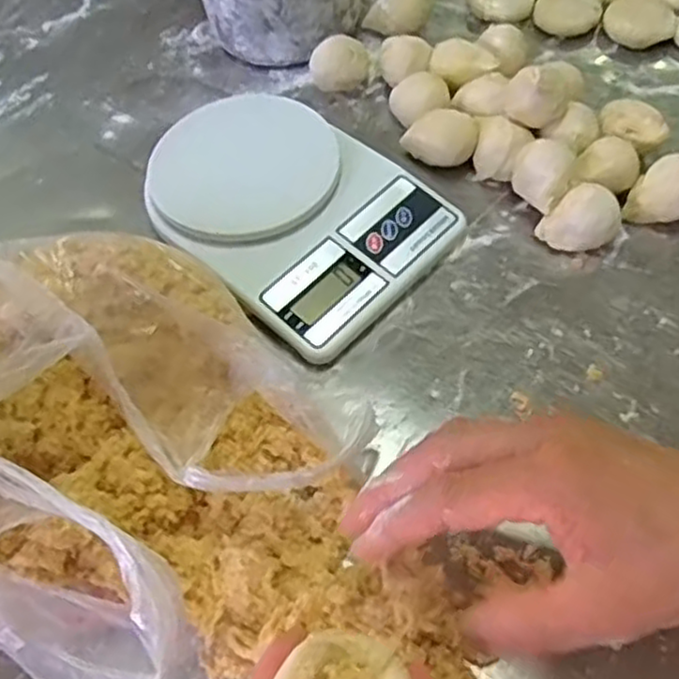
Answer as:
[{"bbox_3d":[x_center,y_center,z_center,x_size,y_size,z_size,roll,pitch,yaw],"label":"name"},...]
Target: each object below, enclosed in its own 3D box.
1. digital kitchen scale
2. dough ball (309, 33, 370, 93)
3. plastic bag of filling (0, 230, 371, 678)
[{"bbox_3d":[-0.036,-0.093,0.500,0.203,0.039,0.150,37,68,24],"label":"digital kitchen scale"},{"bbox_3d":[0.001,-0.222,0.573,0.043,0.036,0.032,16,61,14],"label":"dough ball"},{"bbox_3d":[-0.124,0.049,0.362,0.238,0.132,0.208,18,61,15],"label":"plastic bag of filling"}]

